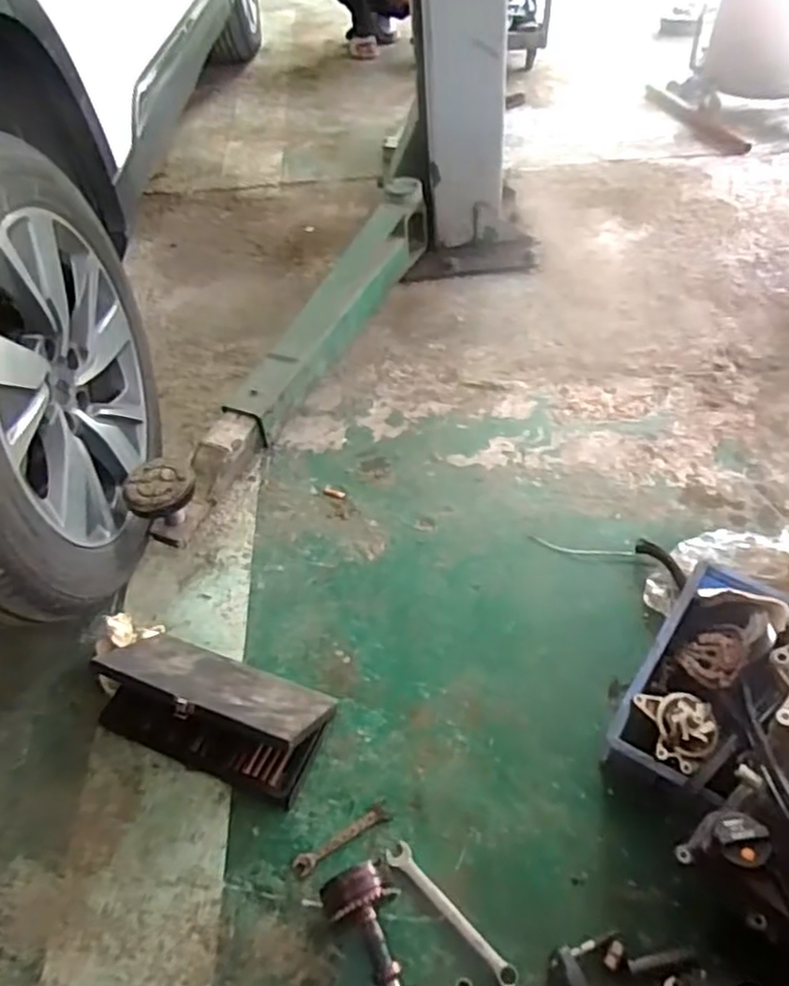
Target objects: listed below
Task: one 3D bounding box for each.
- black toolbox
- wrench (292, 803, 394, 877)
[{"bbox_3d":[-0.261,0.295,0.974,0.313,0.165,0.155,13,52,17],"label":"black toolbox"},{"bbox_3d":[-0.067,0.451,0.901,0.131,0.004,0.026,-27,54,-16],"label":"wrench"}]

